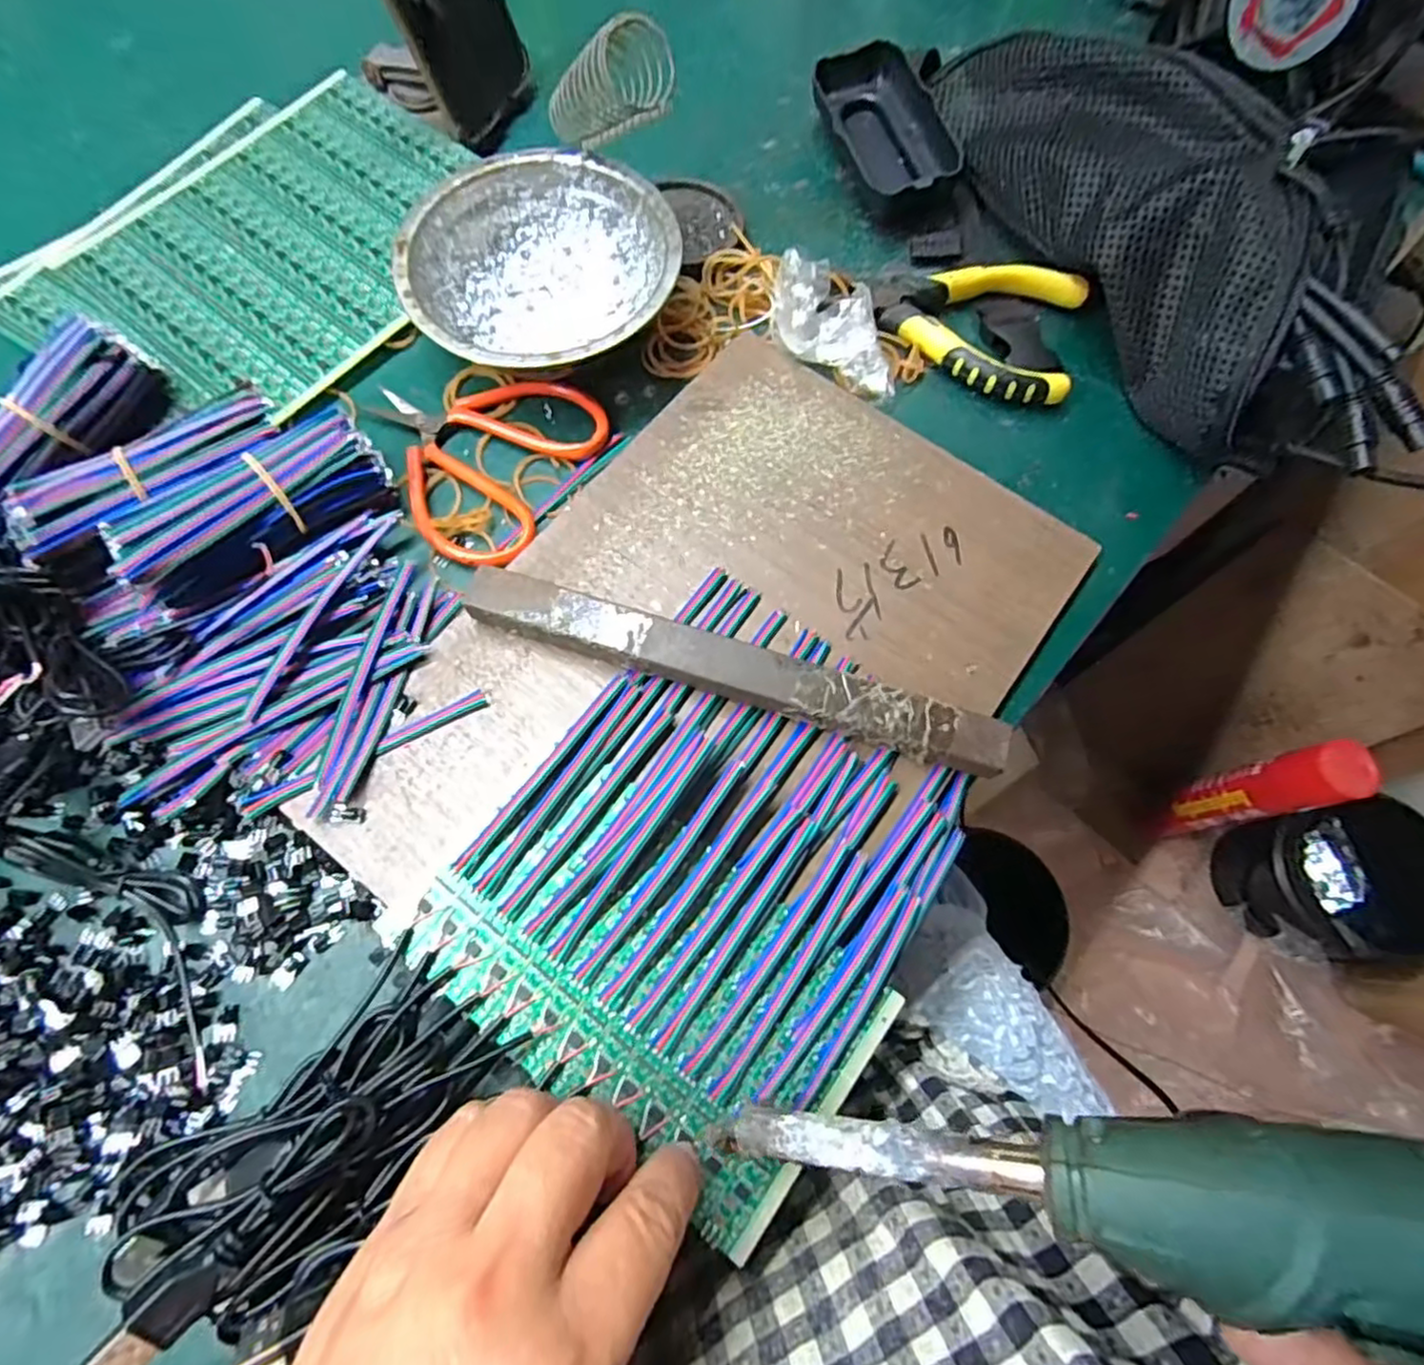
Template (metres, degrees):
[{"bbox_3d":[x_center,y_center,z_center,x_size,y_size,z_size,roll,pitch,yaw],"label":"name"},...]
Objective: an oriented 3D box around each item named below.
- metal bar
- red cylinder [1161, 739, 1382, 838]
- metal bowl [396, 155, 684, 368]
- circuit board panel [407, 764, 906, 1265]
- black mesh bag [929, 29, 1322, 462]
[{"bbox_3d":[0.007,-0.003,0.274,0.214,0.018,0.023,18,70,5],"label":"metal bar"},{"bbox_3d":[0.637,0.139,0.834,0.059,0.298,0.062,-13,71,-6],"label":"red cylinder"},{"bbox_3d":[-0.080,-0.191,0.330,0.122,0.040,0.122,1,69,-2],"label":"metal bowl"},{"bbox_3d":[-0.021,0.103,0.245,0.151,0.005,0.095,36,72,11],"label":"circuit board panel"},{"bbox_3d":[0.199,-0.228,0.334,0.063,0.091,0.249,-22,72,-10],"label":"black mesh bag"}]

